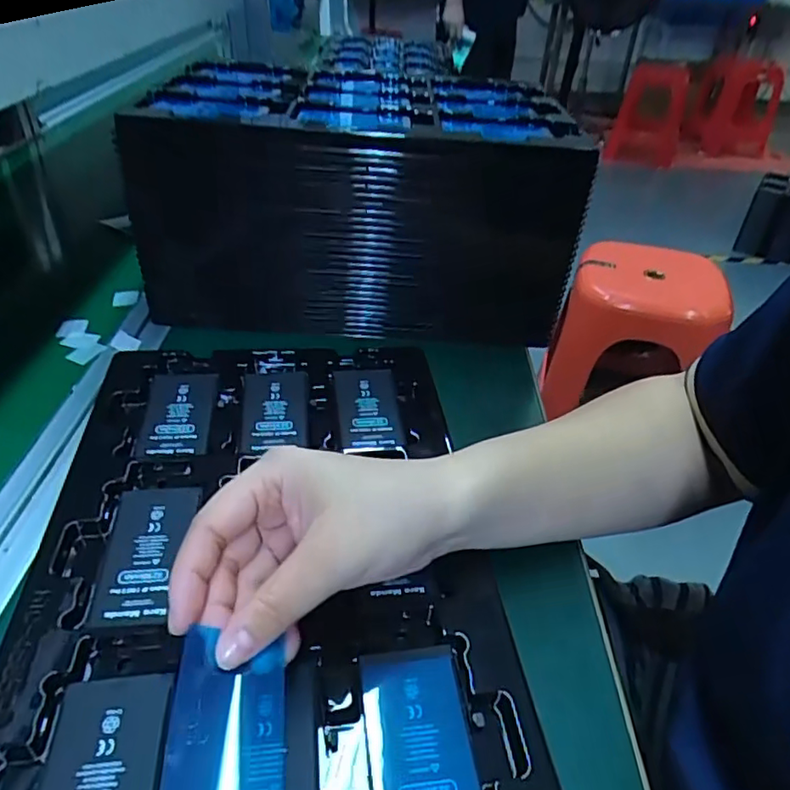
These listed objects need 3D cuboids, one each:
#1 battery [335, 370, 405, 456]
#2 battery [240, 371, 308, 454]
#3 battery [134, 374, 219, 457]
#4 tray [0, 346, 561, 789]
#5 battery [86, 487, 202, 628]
[{"bbox_3d":[-0.019,0.008,0.405,0.042,0.004,0.087,-3,40,-9],"label":"battery"},{"bbox_3d":[-0.081,0.007,0.399,0.044,0.004,0.084,-3,40,-10],"label":"battery"},{"bbox_3d":[-0.145,0.010,0.389,0.046,0.004,0.083,-2,40,-9],"label":"battery"},{"bbox_3d":[-0.066,0.078,0.316,0.224,0.019,0.328,-2,40,-9],"label":"tray"},{"bbox_3d":[-0.130,0.080,0.303,0.041,0.004,0.084,0,39,-6],"label":"battery"}]

